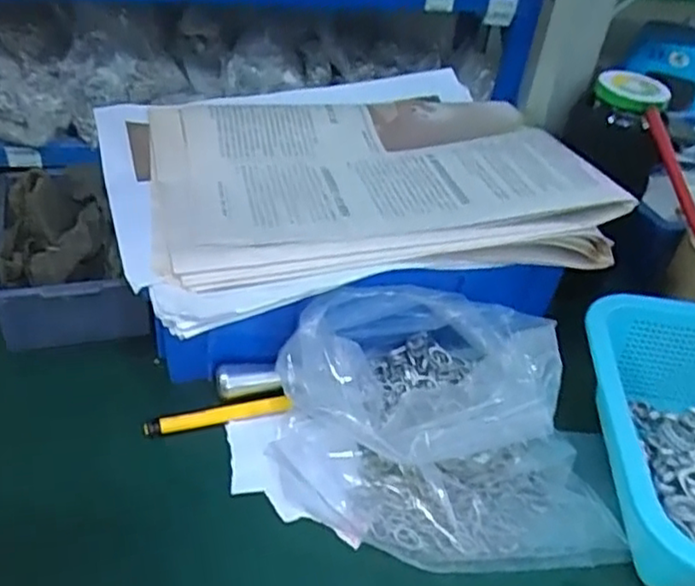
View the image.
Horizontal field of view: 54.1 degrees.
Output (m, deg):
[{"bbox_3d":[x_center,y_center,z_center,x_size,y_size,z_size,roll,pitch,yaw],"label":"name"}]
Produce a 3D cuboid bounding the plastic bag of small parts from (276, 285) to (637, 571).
[{"bbox_3d":[0.059,0.072,0.378,0.176,0.085,0.157,-11,42,-20],"label":"plastic bag of small parts"}]

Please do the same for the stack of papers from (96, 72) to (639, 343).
[{"bbox_3d":[-0.008,-0.087,0.460,0.292,0.045,0.242,-8,41,-19],"label":"stack of papers"}]

